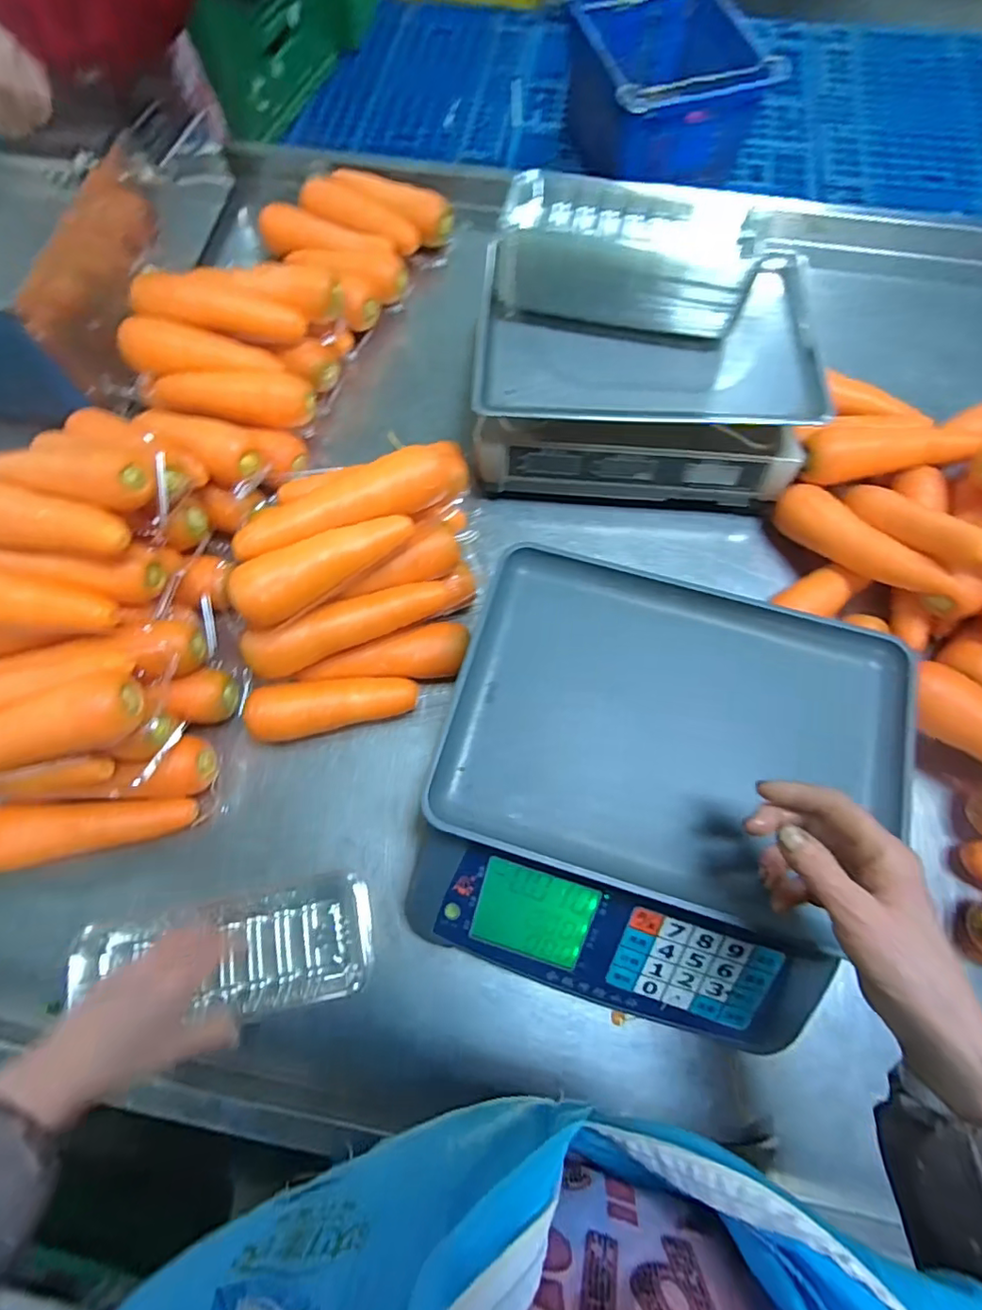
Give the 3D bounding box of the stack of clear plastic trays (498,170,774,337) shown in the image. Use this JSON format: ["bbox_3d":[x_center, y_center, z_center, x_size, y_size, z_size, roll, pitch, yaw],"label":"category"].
[{"bbox_3d":[0.134,-0.393,0.547,0.243,0.079,0.095,13,72,4],"label":"stack of clear plastic trays"}]

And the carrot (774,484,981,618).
[{"bbox_3d":[0.378,-0.104,0.550,0.046,0.059,0.204,-38,60,-12],"label":"carrot"}]

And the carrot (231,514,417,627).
[{"bbox_3d":[-0.139,-0.076,0.468,0.155,0.040,0.043,-25,73,-8],"label":"carrot"}]

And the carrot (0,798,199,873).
[{"bbox_3d":[-0.370,0.161,0.496,0.191,0.053,0.054,-4,72,-1],"label":"carrot"}]

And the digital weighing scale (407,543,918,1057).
[{"bbox_3d":[0.127,0.105,0.449,0.328,0.102,0.343,16,72,5],"label":"digital weighing scale"}]

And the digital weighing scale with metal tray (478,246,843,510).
[{"bbox_3d":[0.155,-0.297,0.607,0.341,0.113,0.229,2,71,1],"label":"digital weighing scale with metal tray"}]

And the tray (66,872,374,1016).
[{"bbox_3d":[-0.222,0.256,0.468,0.243,0.045,0.098,-9,72,-3],"label":"tray"}]

